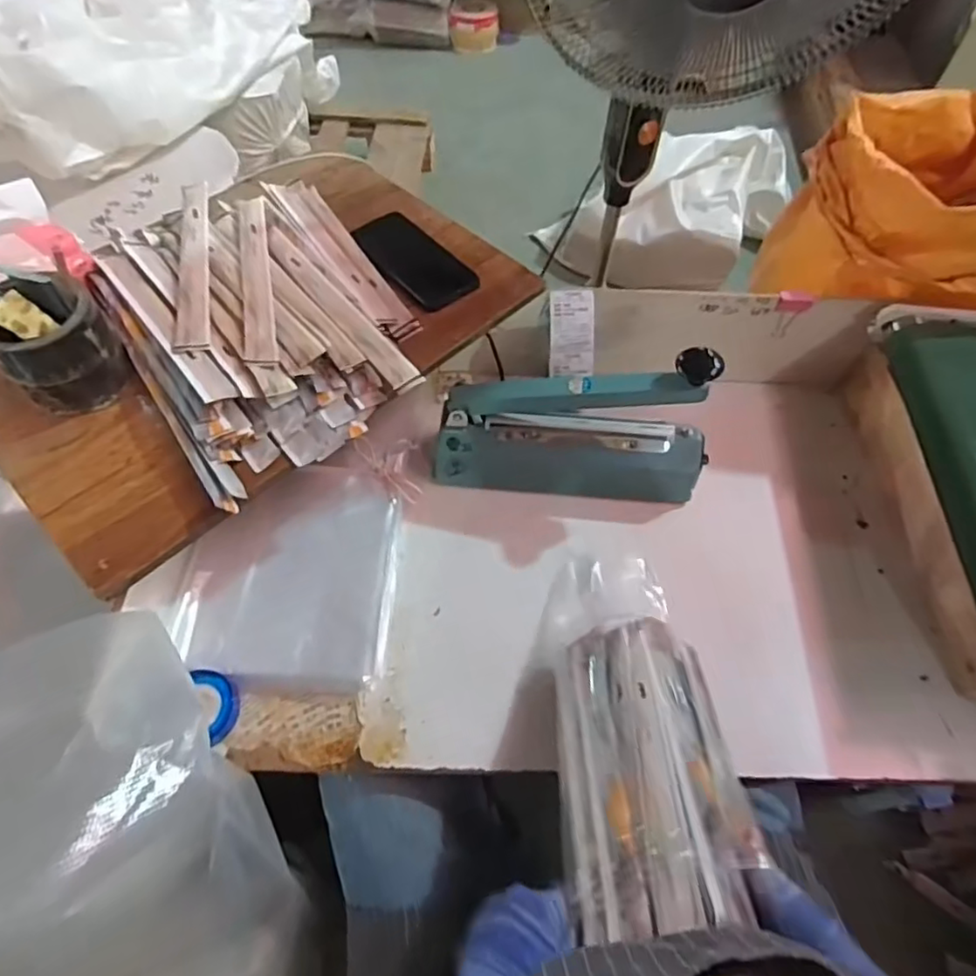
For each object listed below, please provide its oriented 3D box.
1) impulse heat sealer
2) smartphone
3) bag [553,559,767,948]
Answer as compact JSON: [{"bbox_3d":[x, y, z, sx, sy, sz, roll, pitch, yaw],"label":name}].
[{"bbox_3d":[0.099,-0.071,0.667,0.315,0.170,0.082,3,59,0],"label":"impulse heat sealer"},{"bbox_3d":[-0.088,-0.266,0.702,0.083,0.012,0.173,-35,66,-20],"label":"smartphone"},{"bbox_3d":[0.128,0.192,0.536,0.130,0.051,0.362,5,29,1],"label":"bag"}]

